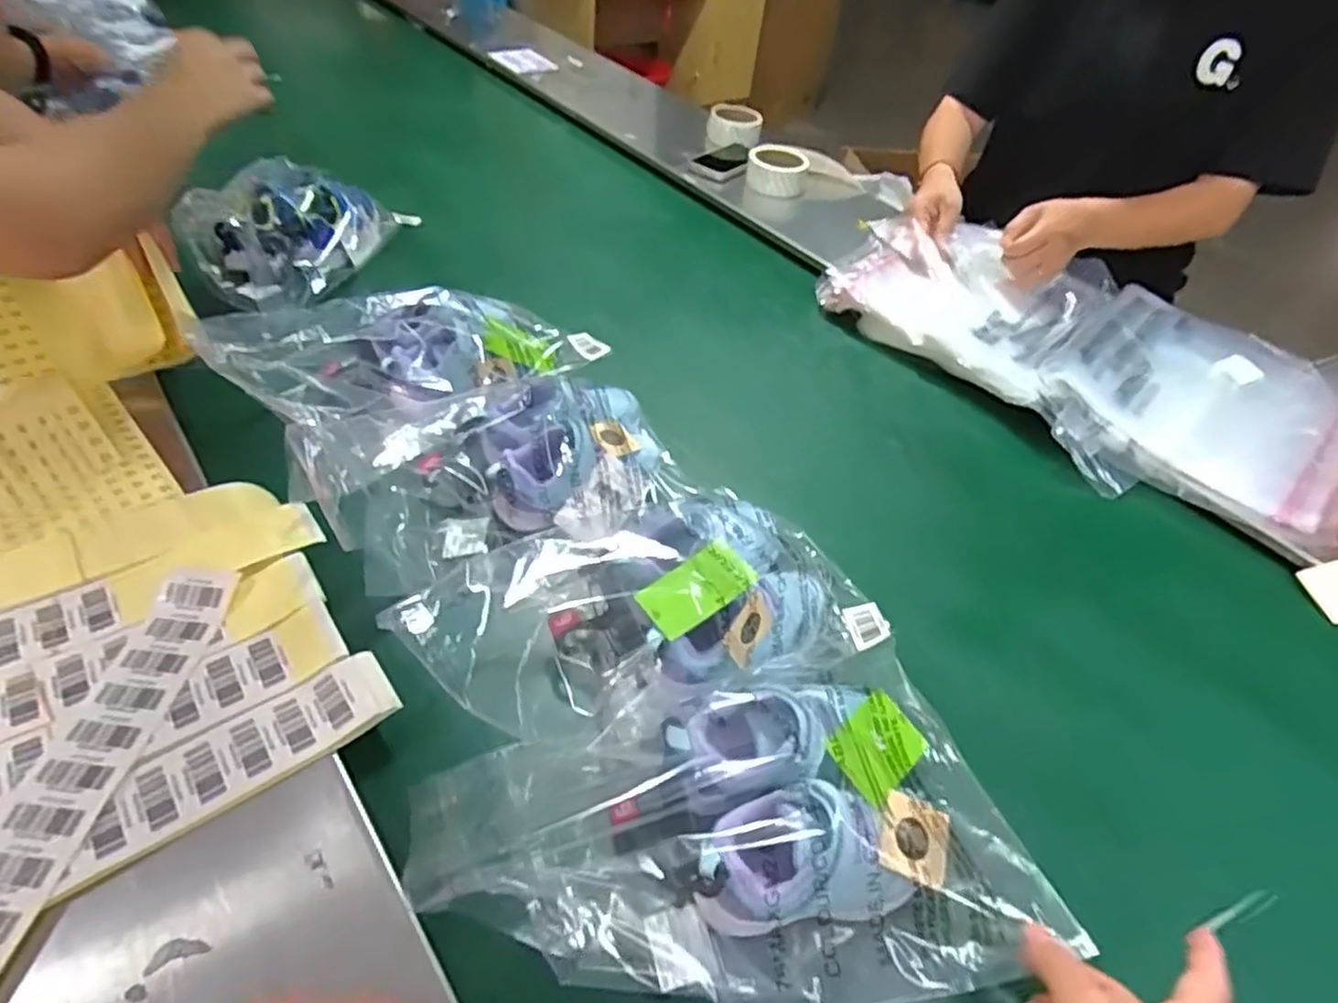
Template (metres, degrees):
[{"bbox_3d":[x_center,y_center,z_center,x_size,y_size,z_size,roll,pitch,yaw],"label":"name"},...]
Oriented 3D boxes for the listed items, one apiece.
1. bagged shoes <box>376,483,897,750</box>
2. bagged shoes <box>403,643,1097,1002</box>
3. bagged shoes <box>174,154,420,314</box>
[{"bbox_3d":[-0.017,0.074,0.503,0.310,0.085,0.137,-11,48,-17],"label":"bagged shoes"},{"bbox_3d":[0.039,0.201,0.416,0.331,0.072,0.203,-10,47,-16],"label":"bagged shoes"},{"bbox_3d":[-0.452,-0.345,0.879,0.134,0.127,0.276,19,46,12],"label":"bagged shoes"}]

